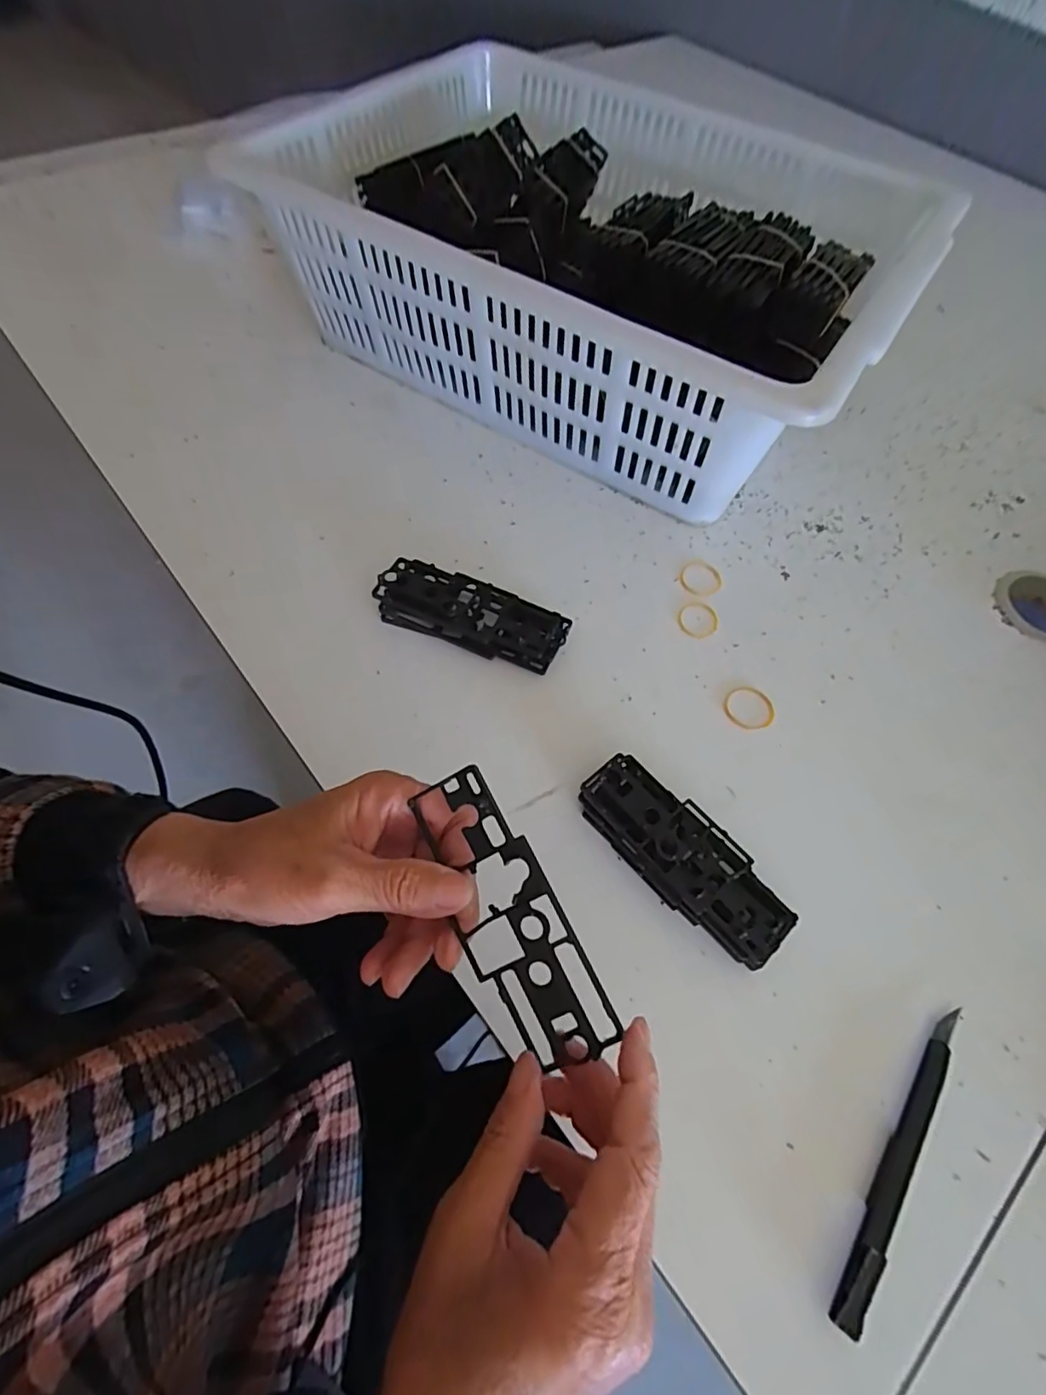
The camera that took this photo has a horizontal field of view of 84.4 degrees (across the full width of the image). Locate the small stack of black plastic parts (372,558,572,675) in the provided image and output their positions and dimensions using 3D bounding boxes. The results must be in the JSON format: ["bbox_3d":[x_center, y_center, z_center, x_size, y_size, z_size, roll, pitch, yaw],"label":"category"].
[{"bbox_3d":[-0.034,-0.057,0.392,0.126,0.022,0.046,20,61,7],"label":"small stack of black plastic parts"}]

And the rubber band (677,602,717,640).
[{"bbox_3d":[0.125,-0.056,0.412,0.031,0.004,0.030,2,60,-3],"label":"rubber band"}]

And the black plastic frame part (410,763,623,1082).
[{"bbox_3d":[-0.007,0.089,0.234,0.043,0.005,0.118,-31,79,11],"label":"black plastic frame part"}]

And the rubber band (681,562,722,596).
[{"bbox_3d":[0.133,-0.090,0.430,0.031,0.004,0.032,2,60,-3],"label":"rubber band"}]

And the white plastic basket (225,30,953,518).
[{"bbox_3d":[0.058,-0.384,0.513,0.510,0.137,0.392,31,63,13],"label":"white plastic basket"}]

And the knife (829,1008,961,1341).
[{"bbox_3d":[0.175,0.209,0.264,0.014,0.012,0.144,36,64,15],"label":"knife"}]

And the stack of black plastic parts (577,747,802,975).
[{"bbox_3d":[0.087,0.088,0.319,0.048,0.025,0.125,-36,69,-21],"label":"stack of black plastic parts"}]

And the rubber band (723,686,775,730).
[{"bbox_3d":[0.149,0.006,0.379,0.034,0.004,0.031,-1,61,-5],"label":"rubber band"}]

